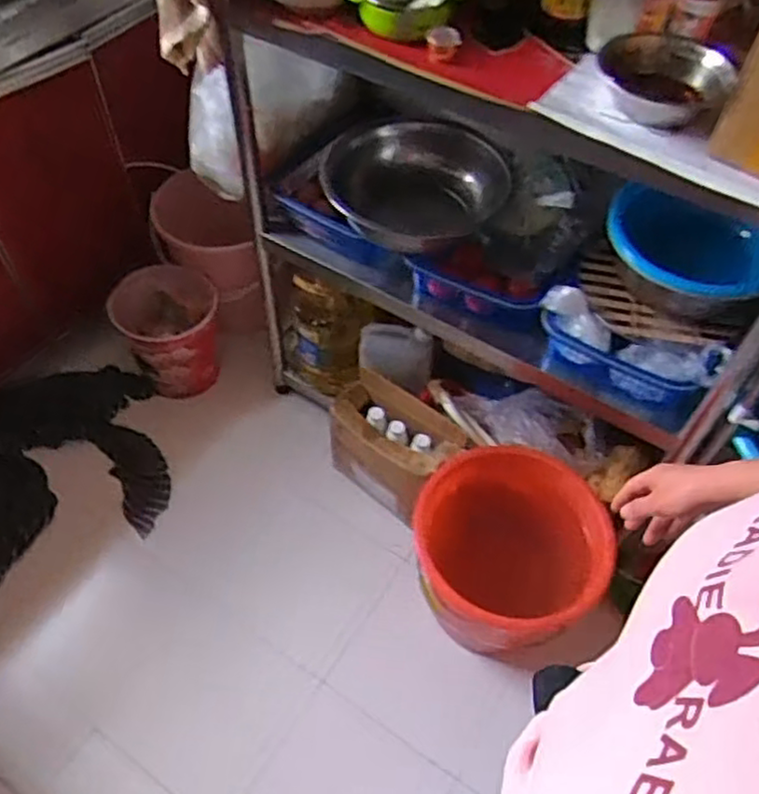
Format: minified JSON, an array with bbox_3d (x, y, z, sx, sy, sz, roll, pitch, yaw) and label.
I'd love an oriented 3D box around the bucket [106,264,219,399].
[{"bbox_3d":[-0.501,-0.144,1.669,0.236,0.250,0.224,1,54,-1],"label":"bucket"}]

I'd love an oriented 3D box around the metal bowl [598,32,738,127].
[{"bbox_3d":[0.345,-0.374,0.828,0.130,0.056,0.149,-7,55,-7],"label":"metal bowl"}]

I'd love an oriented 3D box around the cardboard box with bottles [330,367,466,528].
[{"bbox_3d":[0.024,0.125,1.472,0.293,0.252,0.194,29,59,18],"label":"cardboard box with bottles"}]

